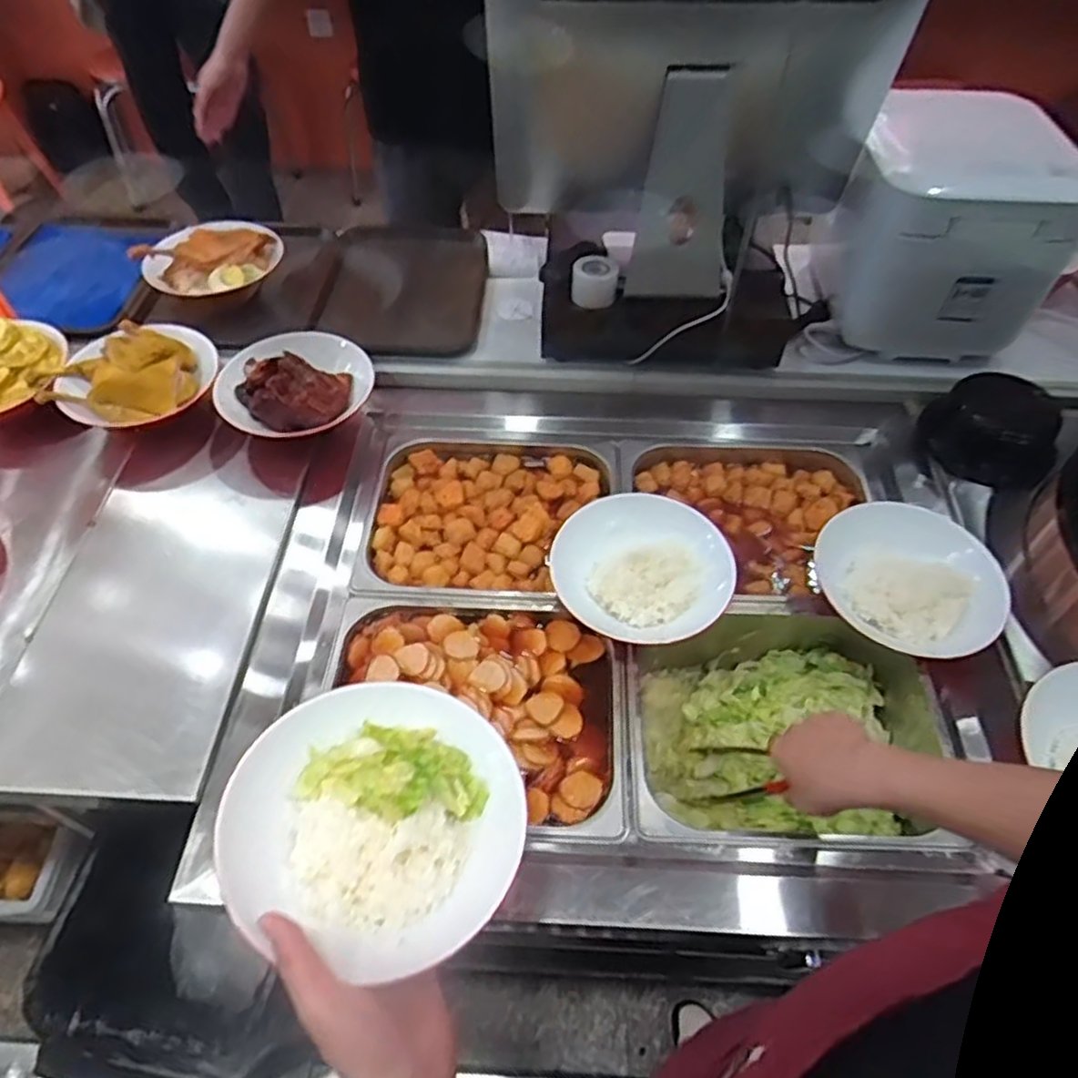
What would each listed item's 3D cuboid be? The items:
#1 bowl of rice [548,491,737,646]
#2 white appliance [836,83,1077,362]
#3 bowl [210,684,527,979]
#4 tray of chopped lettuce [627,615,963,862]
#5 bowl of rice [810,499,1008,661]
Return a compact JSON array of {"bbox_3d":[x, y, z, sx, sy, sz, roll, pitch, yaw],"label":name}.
[{"bbox_3d":[0.112,0.035,0.810,0.189,0.049,0.180,0,53,0],"label":"bowl of rice"},{"bbox_3d":[0.570,-0.448,1.058,0.254,0.271,0.308,7,53,5],"label":"white appliance"},{"bbox_3d":[-0.108,0.183,0.492,0.190,0.051,0.179,0,53,0],"label":"bowl"},{"bbox_3d":[0.259,0.212,0.807,0.325,0.131,0.276,2,53,1],"label":"tray of chopped lettuce"},{"bbox_3d":[0.405,0.042,0.807,0.182,0.056,0.182,0,53,0],"label":"bowl of rice"}]

